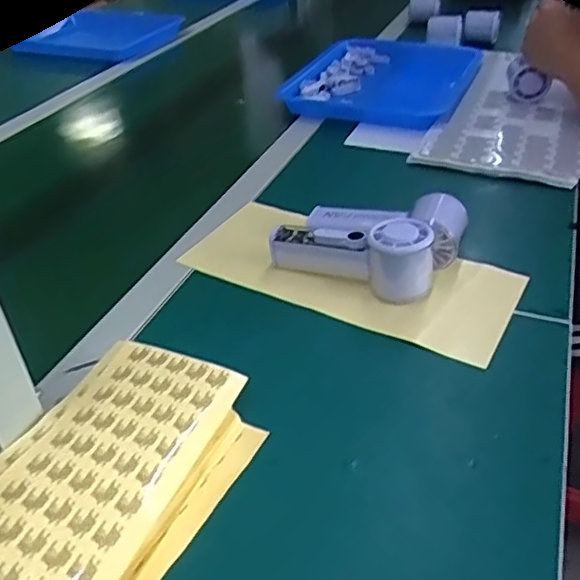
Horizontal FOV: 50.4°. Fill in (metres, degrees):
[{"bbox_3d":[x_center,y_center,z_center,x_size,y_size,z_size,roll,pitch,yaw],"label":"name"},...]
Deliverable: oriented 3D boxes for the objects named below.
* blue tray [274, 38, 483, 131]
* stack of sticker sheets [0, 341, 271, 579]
[{"bbox_3d":[0.151,-0.354,1.010,0.275,0.023,0.365,13,41,19],"label":"blue tray"},{"bbox_3d":[-0.127,0.130,0.392,0.130,0.041,0.229,16,41,25],"label":"stack of sticker sheets"}]

